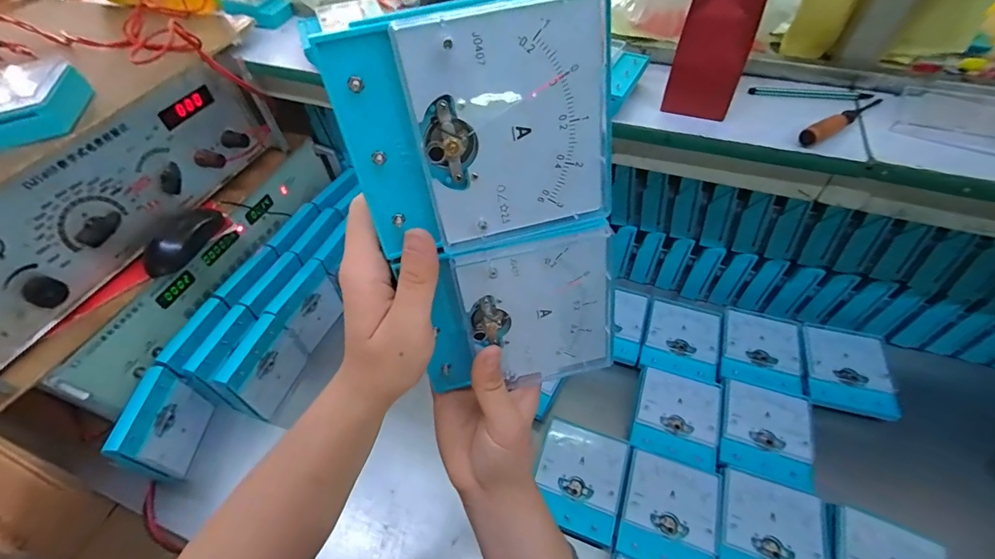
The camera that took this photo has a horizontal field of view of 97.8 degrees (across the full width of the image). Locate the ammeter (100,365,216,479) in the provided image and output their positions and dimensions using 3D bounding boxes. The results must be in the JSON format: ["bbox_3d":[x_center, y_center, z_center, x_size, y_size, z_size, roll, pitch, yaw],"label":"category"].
[{"bbox_3d":[-0.398,0.175,0.521,0.031,0.105,0.099,-3,48,0],"label":"ammeter"}]

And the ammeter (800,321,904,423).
[{"bbox_3d":[0.463,0.118,0.575,0.103,0.030,0.132,15,50,15],"label":"ammeter"}]

